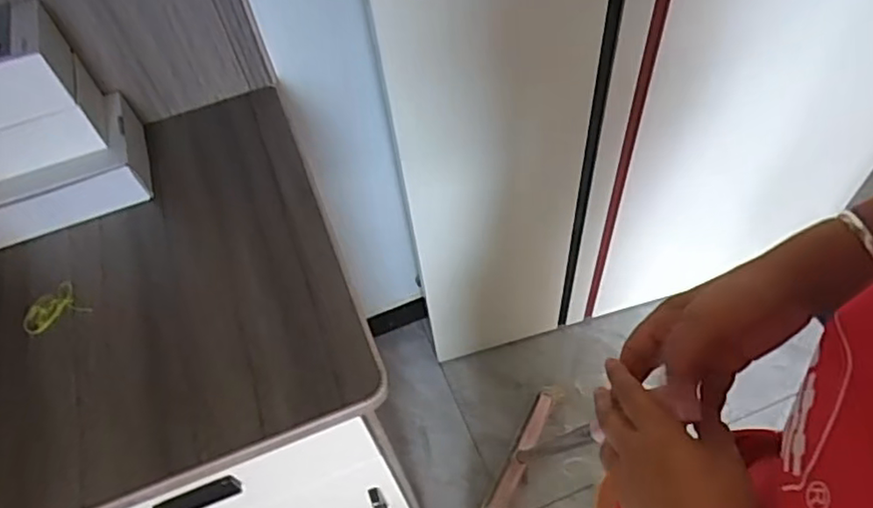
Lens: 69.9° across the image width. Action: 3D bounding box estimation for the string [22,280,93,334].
[{"bbox_3d":[-0.398,0.057,0.645,0.058,0.012,0.049,-39,61,-20],"label":"string"}]

